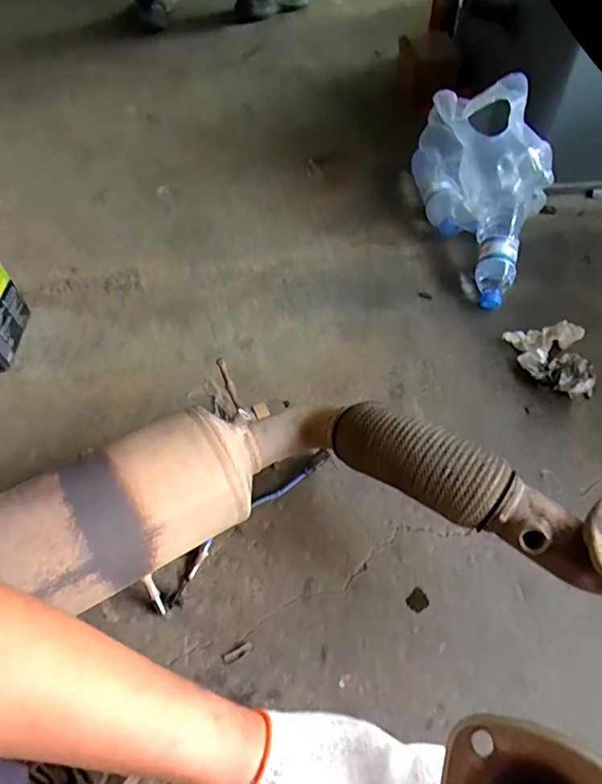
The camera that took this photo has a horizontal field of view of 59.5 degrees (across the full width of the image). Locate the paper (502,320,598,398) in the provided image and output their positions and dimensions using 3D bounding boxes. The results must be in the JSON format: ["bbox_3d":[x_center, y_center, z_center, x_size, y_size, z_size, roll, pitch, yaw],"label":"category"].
[{"bbox_3d":[0.381,-0.049,0.787,0.099,0.044,0.134,-13,56,-11],"label":"paper"}]

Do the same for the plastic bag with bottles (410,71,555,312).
[{"bbox_3d":[0.317,-0.352,0.898,0.145,0.216,0.361,-15,57,-8],"label":"plastic bag with bottles"}]

